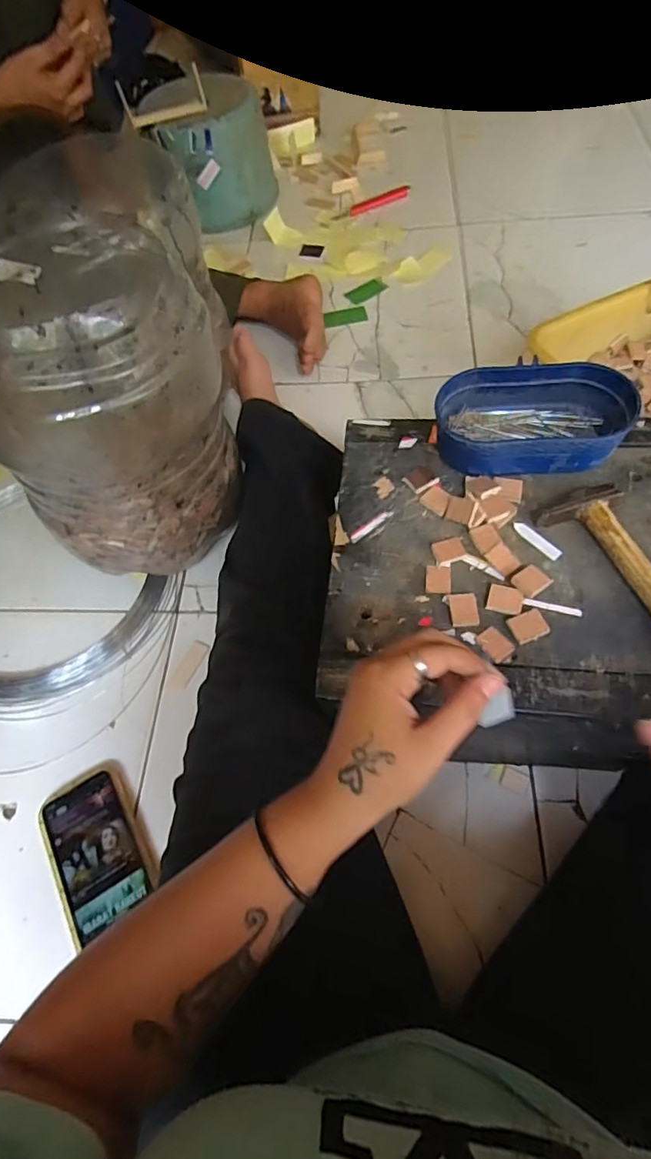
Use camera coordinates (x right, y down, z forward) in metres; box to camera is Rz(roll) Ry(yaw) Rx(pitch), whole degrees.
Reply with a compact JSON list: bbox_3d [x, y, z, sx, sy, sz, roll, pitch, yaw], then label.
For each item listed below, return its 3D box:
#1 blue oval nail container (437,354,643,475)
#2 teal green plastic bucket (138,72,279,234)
[{"bbox_3d":[0.173,-0.134,0.439,0.156,0.046,0.091,-1,62,6],"label":"blue oval nail container"},{"bbox_3d":[-0.220,-0.837,1.007,0.206,0.175,0.210,-2,62,4],"label":"teal green plastic bucket"}]

